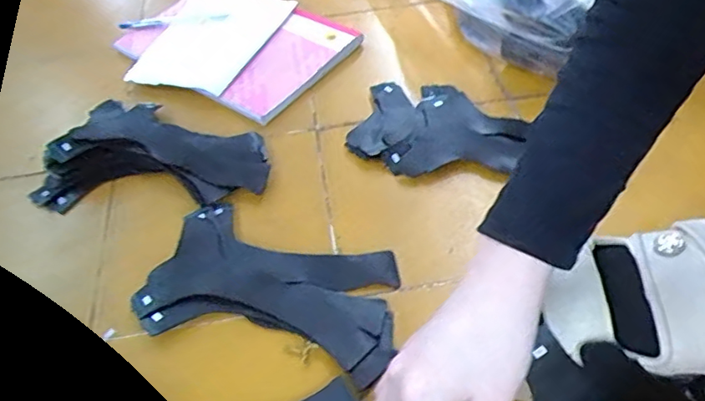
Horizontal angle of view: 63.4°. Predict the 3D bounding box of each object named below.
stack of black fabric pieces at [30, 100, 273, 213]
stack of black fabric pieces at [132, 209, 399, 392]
[{"bbox_3d":[-0.189,-0.038,0.543,0.206,0.033,0.131,15,52,16],"label":"stack of black fabric pieces"},{"bbox_3d":[-0.063,0.070,0.455,0.199,0.011,0.116,15,52,15],"label":"stack of black fabric pieces"}]

